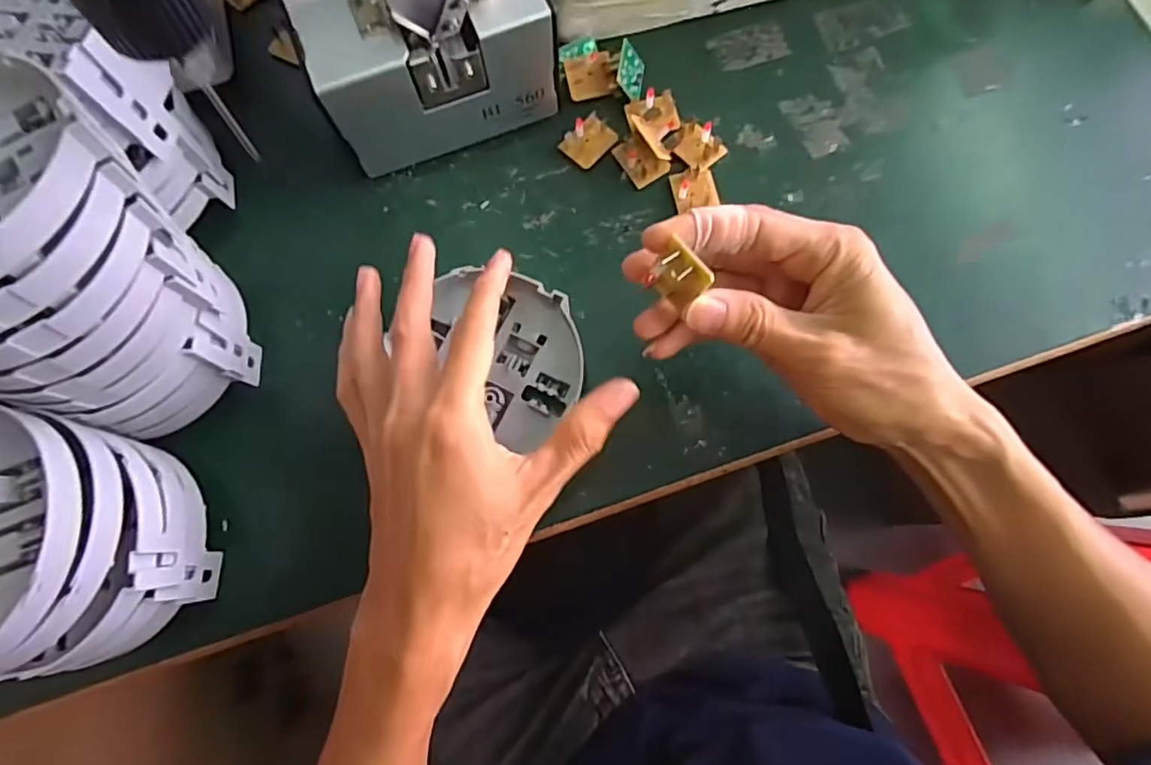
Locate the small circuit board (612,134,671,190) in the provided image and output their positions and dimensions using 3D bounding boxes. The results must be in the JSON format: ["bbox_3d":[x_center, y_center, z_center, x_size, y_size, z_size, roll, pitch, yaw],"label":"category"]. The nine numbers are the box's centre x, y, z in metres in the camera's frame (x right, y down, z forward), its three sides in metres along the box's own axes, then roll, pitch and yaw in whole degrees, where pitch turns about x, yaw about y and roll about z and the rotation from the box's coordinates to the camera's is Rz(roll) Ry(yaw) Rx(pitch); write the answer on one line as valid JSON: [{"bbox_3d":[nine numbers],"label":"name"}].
[{"bbox_3d":[0.038,-0.132,0.349,0.023,0.008,0.030,-35,86,17],"label":"small circuit board"}]

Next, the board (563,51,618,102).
[{"bbox_3d":[0.011,-0.189,0.366,0.034,0.006,0.024,-17,108,-12],"label":"board"}]

